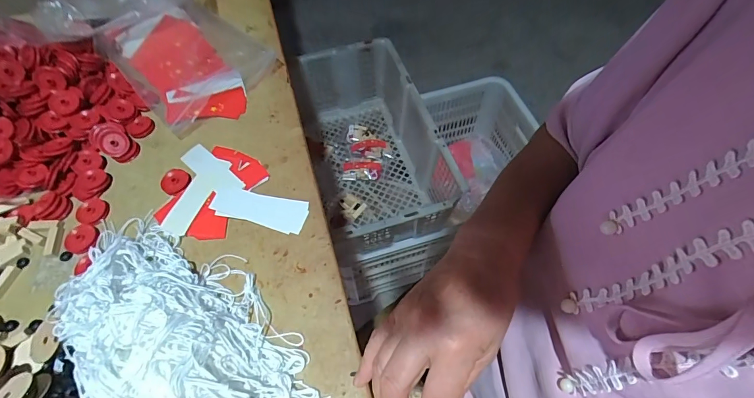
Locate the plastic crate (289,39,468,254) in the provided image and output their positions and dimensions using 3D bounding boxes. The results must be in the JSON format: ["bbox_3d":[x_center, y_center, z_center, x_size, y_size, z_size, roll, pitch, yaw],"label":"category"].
[{"bbox_3d":[-0.009,-0.103,0.770,0.247,0.220,0.392,-16,59,-8],"label":"plastic crate"}]

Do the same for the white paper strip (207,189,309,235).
[{"bbox_3d":[-0.116,0.009,0.365,0.094,0.004,0.035,10,60,8],"label":"white paper strip"}]

